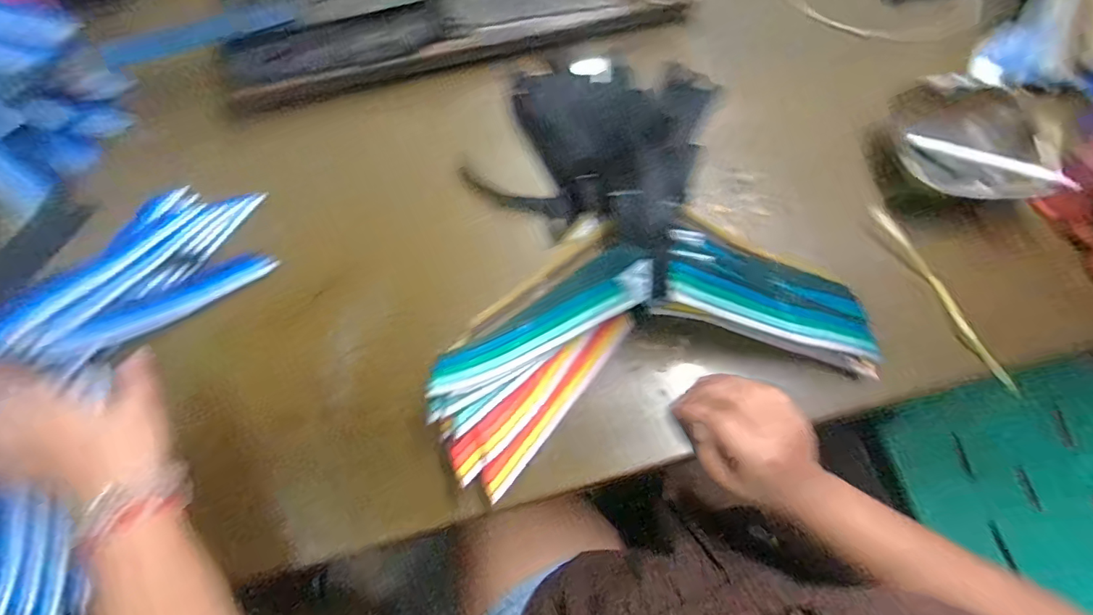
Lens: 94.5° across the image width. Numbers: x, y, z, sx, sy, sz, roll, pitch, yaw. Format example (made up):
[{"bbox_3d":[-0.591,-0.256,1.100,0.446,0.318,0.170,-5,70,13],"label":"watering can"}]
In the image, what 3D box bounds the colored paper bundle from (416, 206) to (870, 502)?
[{"bbox_3d":[0.080,0.015,0.394,0.348,0.085,0.161,-19,68,-6],"label":"colored paper bundle"}]

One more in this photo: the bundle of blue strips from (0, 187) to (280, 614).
[{"bbox_3d":[-0.374,0.054,0.421,0.157,0.086,0.377,9,68,5],"label":"bundle of blue strips"}]

